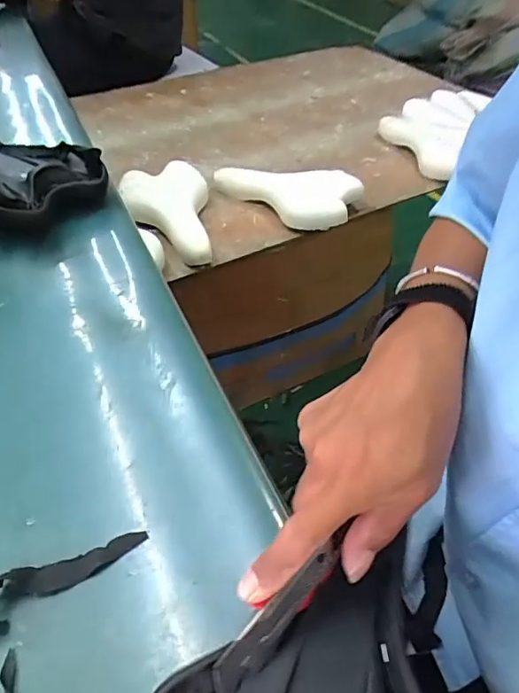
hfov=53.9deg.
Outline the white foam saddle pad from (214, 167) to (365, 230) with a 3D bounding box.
[{"bbox_3d":[0.039,-0.267,0.904,0.265,0.044,0.147,9,47,10],"label":"white foam saddle pad"}]

